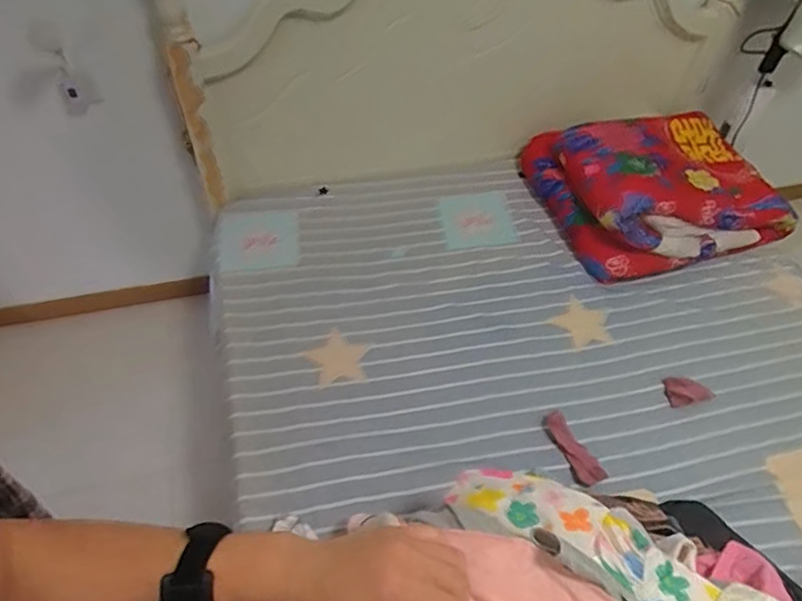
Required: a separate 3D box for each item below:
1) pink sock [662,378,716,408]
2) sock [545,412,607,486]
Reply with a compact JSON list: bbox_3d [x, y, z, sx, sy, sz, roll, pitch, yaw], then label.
[{"bbox_3d":[0.633,0.199,1.247,0.096,0.022,0.068,-1,48,-4],"label":"pink sock"},{"bbox_3d":[0.350,0.303,1.167,0.059,0.015,0.166,-17,51,-17],"label":"sock"}]

